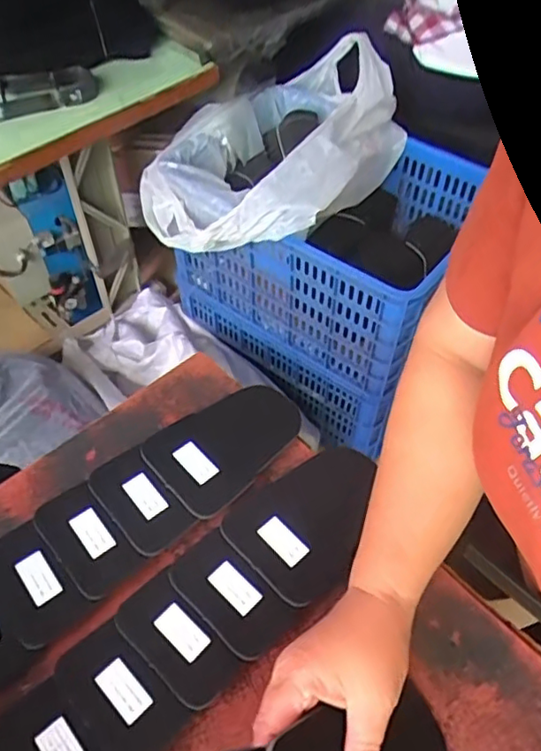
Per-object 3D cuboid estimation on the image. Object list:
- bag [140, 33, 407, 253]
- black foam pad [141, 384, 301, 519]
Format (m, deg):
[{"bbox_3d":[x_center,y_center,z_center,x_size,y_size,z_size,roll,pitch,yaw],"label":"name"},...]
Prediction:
[{"bbox_3d":[0.029,-0.442,1.196,0.375,0.206,0.532,33,60,24],"label":"bag"},{"bbox_3d":[-0.037,0.057,0.537,0.135,0.009,0.089,-36,65,-23],"label":"black foam pad"}]

